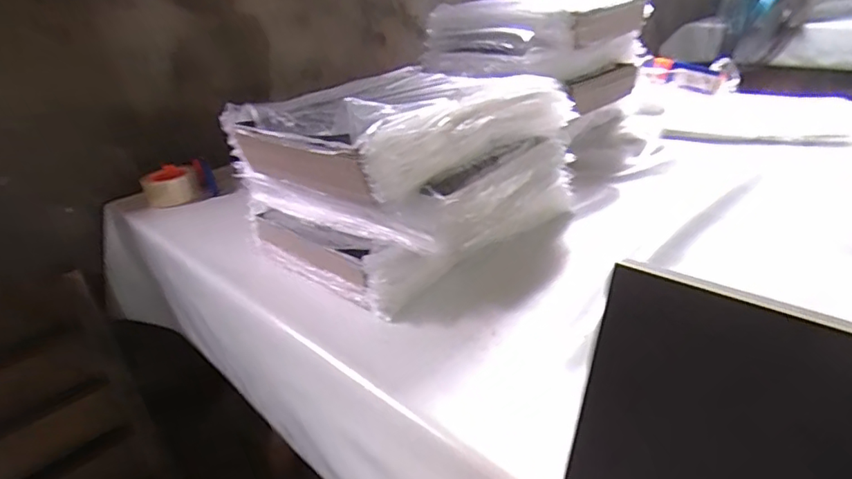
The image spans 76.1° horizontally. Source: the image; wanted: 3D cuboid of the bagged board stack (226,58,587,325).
[{"bbox_3d":[-0.025,-0.110,0.802,0.354,0.220,0.396,18,36,41],"label":"bagged board stack"}]

